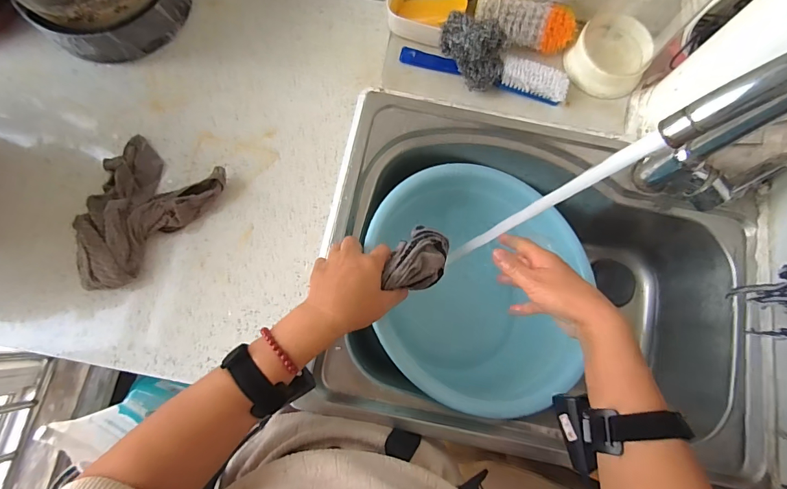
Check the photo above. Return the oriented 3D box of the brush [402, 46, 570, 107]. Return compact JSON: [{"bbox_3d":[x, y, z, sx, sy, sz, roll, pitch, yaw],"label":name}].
[{"bbox_3d":[0.125,-0.244,0.547,0.231,0.028,0.038,15,79,1],"label":"brush"}]

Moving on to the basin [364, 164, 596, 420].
[{"bbox_3d":[0.116,0.063,0.582,0.314,0.149,0.308,0,79,-2],"label":"basin"}]

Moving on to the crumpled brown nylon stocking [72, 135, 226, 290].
[{"bbox_3d":[-0.326,-0.049,0.488,0.143,0.041,0.200,38,80,5],"label":"crumpled brown nylon stocking"}]

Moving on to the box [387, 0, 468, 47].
[{"bbox_3d":[0.043,-0.321,0.553,0.106,0.040,0.080,18,79,2],"label":"box"}]

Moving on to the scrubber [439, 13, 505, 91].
[{"bbox_3d":[0.109,-0.260,0.528,0.055,0.064,0.091,-35,82,-8],"label":"scrubber"}]

